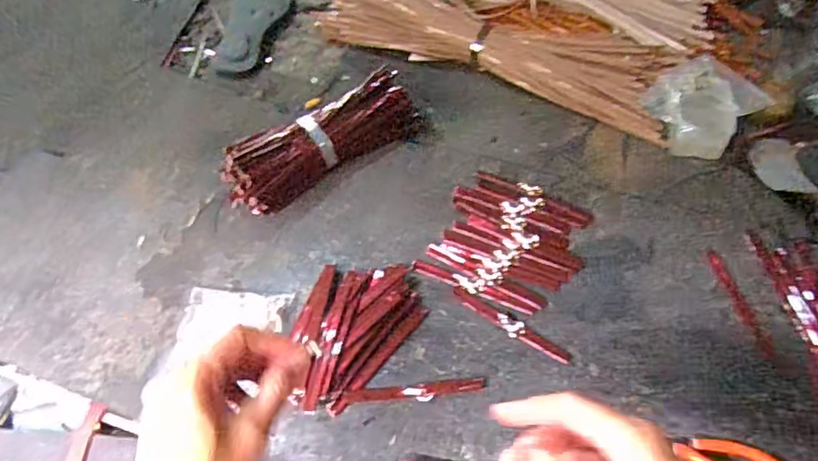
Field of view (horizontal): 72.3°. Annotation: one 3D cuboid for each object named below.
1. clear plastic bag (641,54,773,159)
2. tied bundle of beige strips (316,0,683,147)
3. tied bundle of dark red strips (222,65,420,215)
[{"bbox_3d":[0.377,-0.162,0.724,0.123,0.042,0.120,-30,61,-14],"label":"clear plastic bag"},{"bbox_3d":[0.116,-0.281,0.810,0.530,0.049,0.139,22,63,17],"label":"tied bundle of beige strips"},{"bbox_3d":[-0.111,-0.109,0.718,0.260,0.062,0.092,-27,62,-9],"label":"tied bundle of dark red strips"}]

